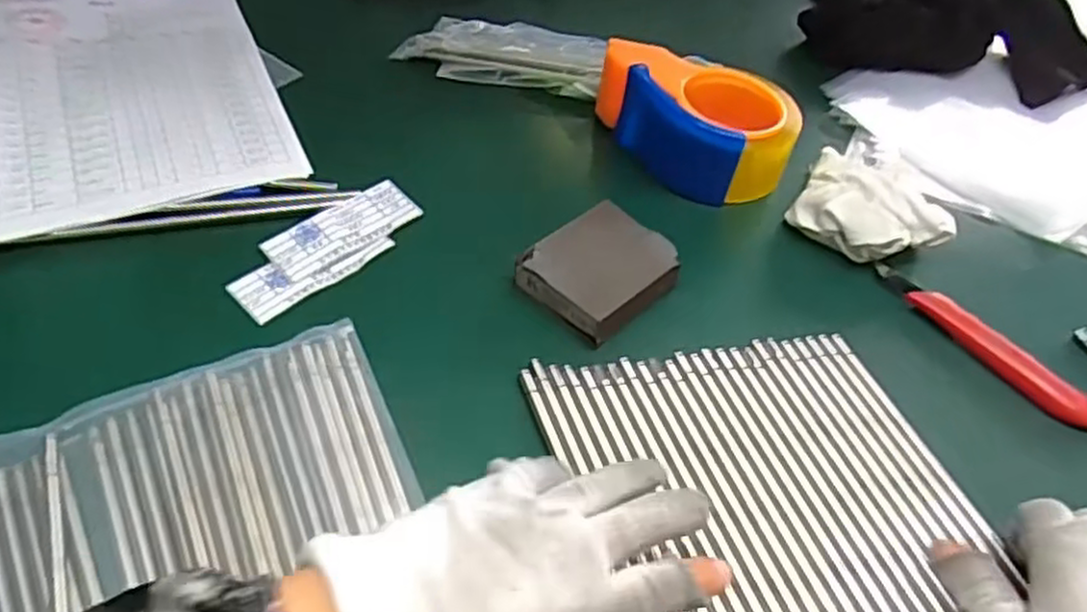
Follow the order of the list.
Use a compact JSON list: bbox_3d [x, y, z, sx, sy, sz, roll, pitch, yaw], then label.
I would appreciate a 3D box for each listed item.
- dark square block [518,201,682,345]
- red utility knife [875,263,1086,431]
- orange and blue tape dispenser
[{"bbox_3d":[0.035,-0.022,0.459,0.072,0.023,0.079,37,57,25],"label":"dark square block"},{"bbox_3d":[0.261,0.023,0.448,0.021,0.017,0.147,-30,57,-25],"label":"red utility knife"},{"bbox_3d":[0.107,-0.138,0.542,0.147,0.058,0.089,32,55,22],"label":"orange and blue tape dispenser"}]

